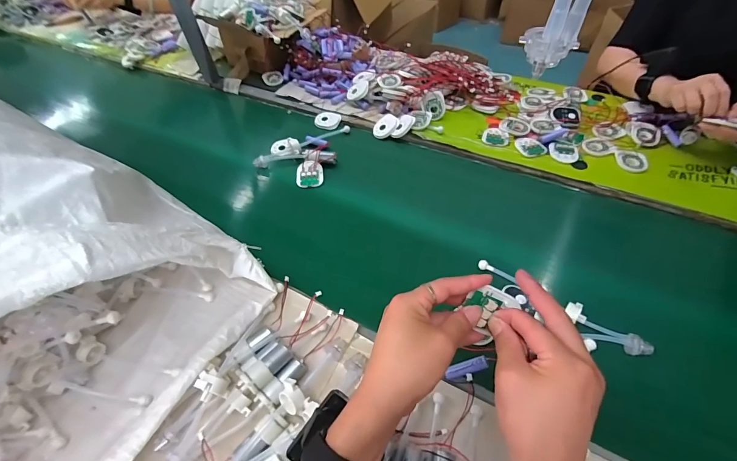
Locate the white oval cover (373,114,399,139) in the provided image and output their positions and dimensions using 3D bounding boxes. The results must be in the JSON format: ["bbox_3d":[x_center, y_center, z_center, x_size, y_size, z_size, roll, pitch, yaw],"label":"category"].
[{"bbox_3d":[0.036,-0.219,0.745,0.049,0.005,0.059,39,87,32],"label":"white oval cover"}]

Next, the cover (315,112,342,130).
[{"bbox_3d":[-0.091,-0.246,0.790,0.056,0.012,0.047,5,51,9],"label":"cover"}]

